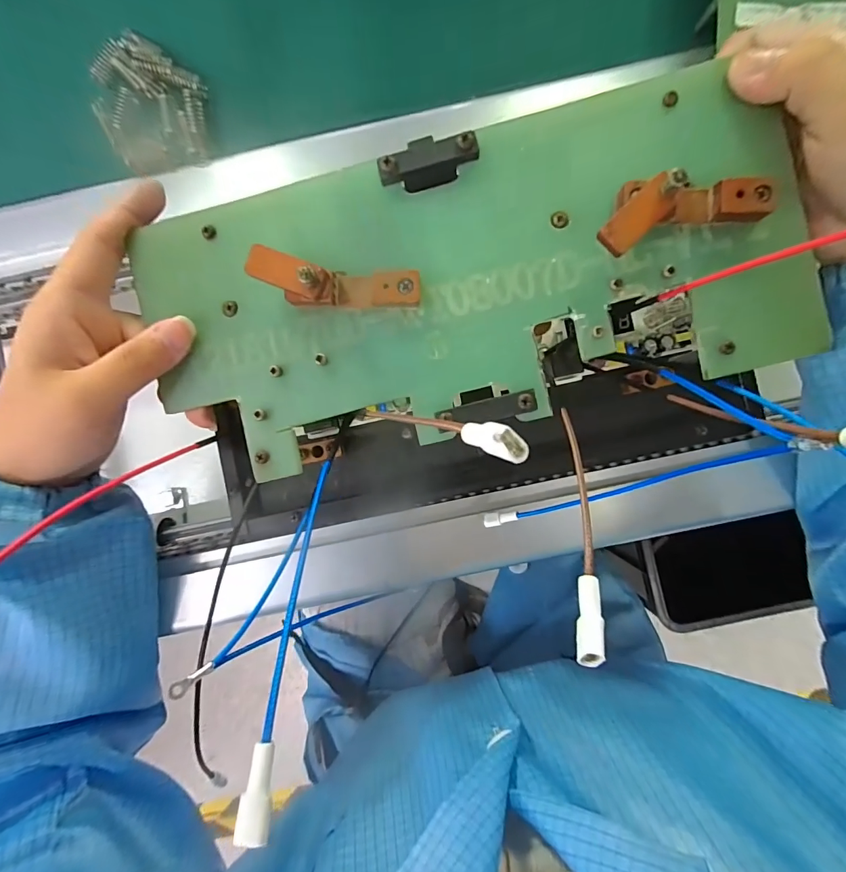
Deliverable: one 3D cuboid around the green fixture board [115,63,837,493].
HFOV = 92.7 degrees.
[{"bbox_3d":[0.014,-0.068,0.179,0.286,0.025,0.127,-11,87,5],"label":"green fixture board"}]

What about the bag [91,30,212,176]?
[{"bbox_3d":[-0.171,-0.208,0.255,0.065,0.018,0.077,-30,88,-5],"label":"bag"}]

